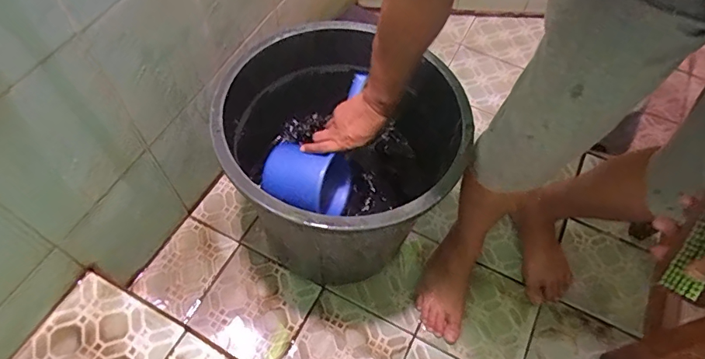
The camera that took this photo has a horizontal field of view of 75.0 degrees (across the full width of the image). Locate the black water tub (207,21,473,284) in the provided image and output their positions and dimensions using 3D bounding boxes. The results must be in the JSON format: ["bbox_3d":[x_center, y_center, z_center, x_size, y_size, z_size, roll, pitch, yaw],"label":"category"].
[{"bbox_3d":[-0.016,-0.023,0.848,0.367,0.380,0.416,12,60,5],"label":"black water tub"}]

